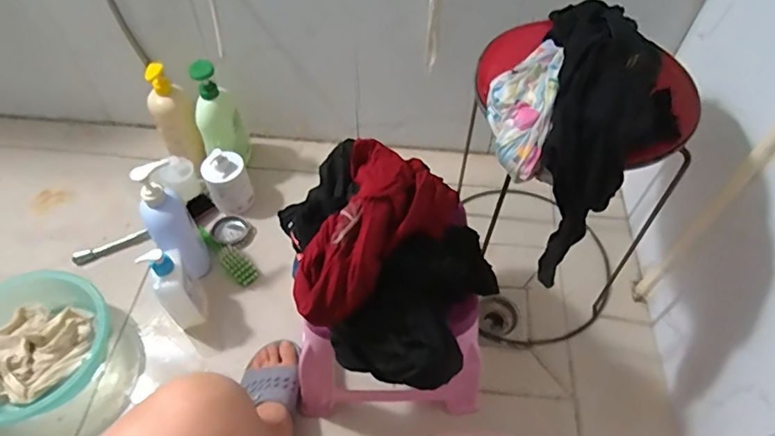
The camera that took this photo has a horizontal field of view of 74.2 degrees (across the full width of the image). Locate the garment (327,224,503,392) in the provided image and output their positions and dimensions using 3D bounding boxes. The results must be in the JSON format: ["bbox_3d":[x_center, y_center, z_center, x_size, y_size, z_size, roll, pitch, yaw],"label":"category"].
[{"bbox_3d":[0.050,0.105,0.566,0.202,0.122,0.125,-31,60,-21],"label":"garment"}]

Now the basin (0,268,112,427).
[{"bbox_3d":[-0.611,0.221,0.888,0.239,0.109,0.247,0,54,0],"label":"basin"}]

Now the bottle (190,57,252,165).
[{"bbox_3d":[-0.347,-0.200,1.052,0.054,0.251,0.100,25,58,18],"label":"bottle"}]

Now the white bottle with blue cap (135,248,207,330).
[{"bbox_3d":[-0.367,0.120,0.892,0.057,0.204,0.078,-19,56,-13],"label":"white bottle with blue cap"}]

